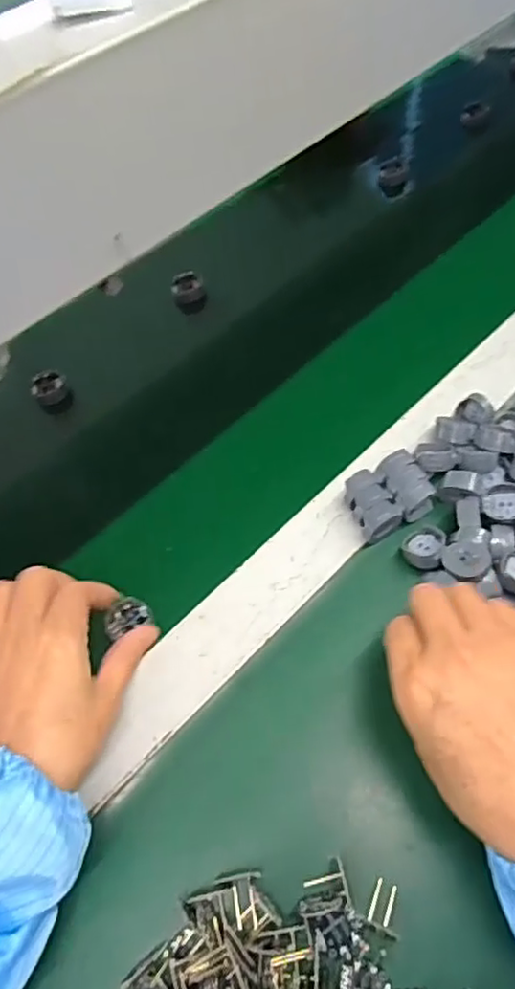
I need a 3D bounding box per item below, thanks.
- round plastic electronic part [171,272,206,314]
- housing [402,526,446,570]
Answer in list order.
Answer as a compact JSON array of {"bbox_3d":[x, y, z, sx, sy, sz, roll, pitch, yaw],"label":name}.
[{"bbox_3d":[-0.063,-0.186,0.564,0.029,0.030,0.024,-9,59,-2],"label":"round plastic electronic part"},{"bbox_3d":[0.108,0.033,0.396,0.025,0.017,0.027,-1,59,2],"label":"housing"}]

